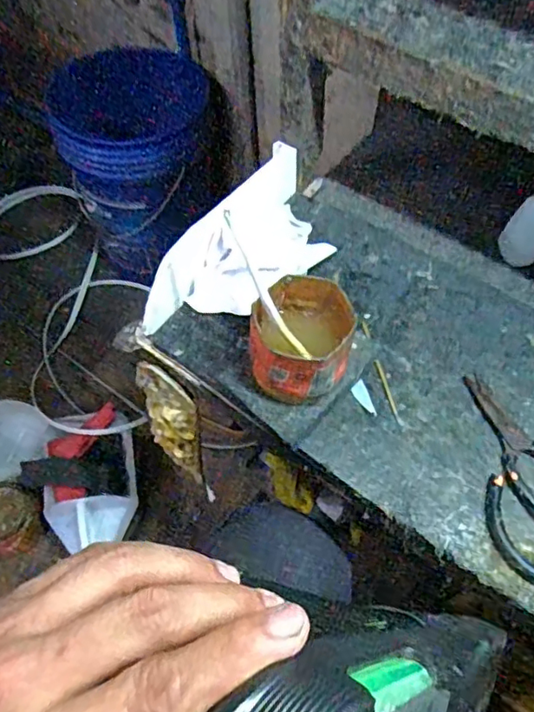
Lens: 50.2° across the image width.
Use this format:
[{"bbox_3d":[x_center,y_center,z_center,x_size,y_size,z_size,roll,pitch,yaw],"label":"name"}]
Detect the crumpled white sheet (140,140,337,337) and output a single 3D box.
[{"bbox_3d":[-0.013,-0.101,0.545,0.108,0.058,0.231,31,64,21],"label":"crumpled white sheet"}]

